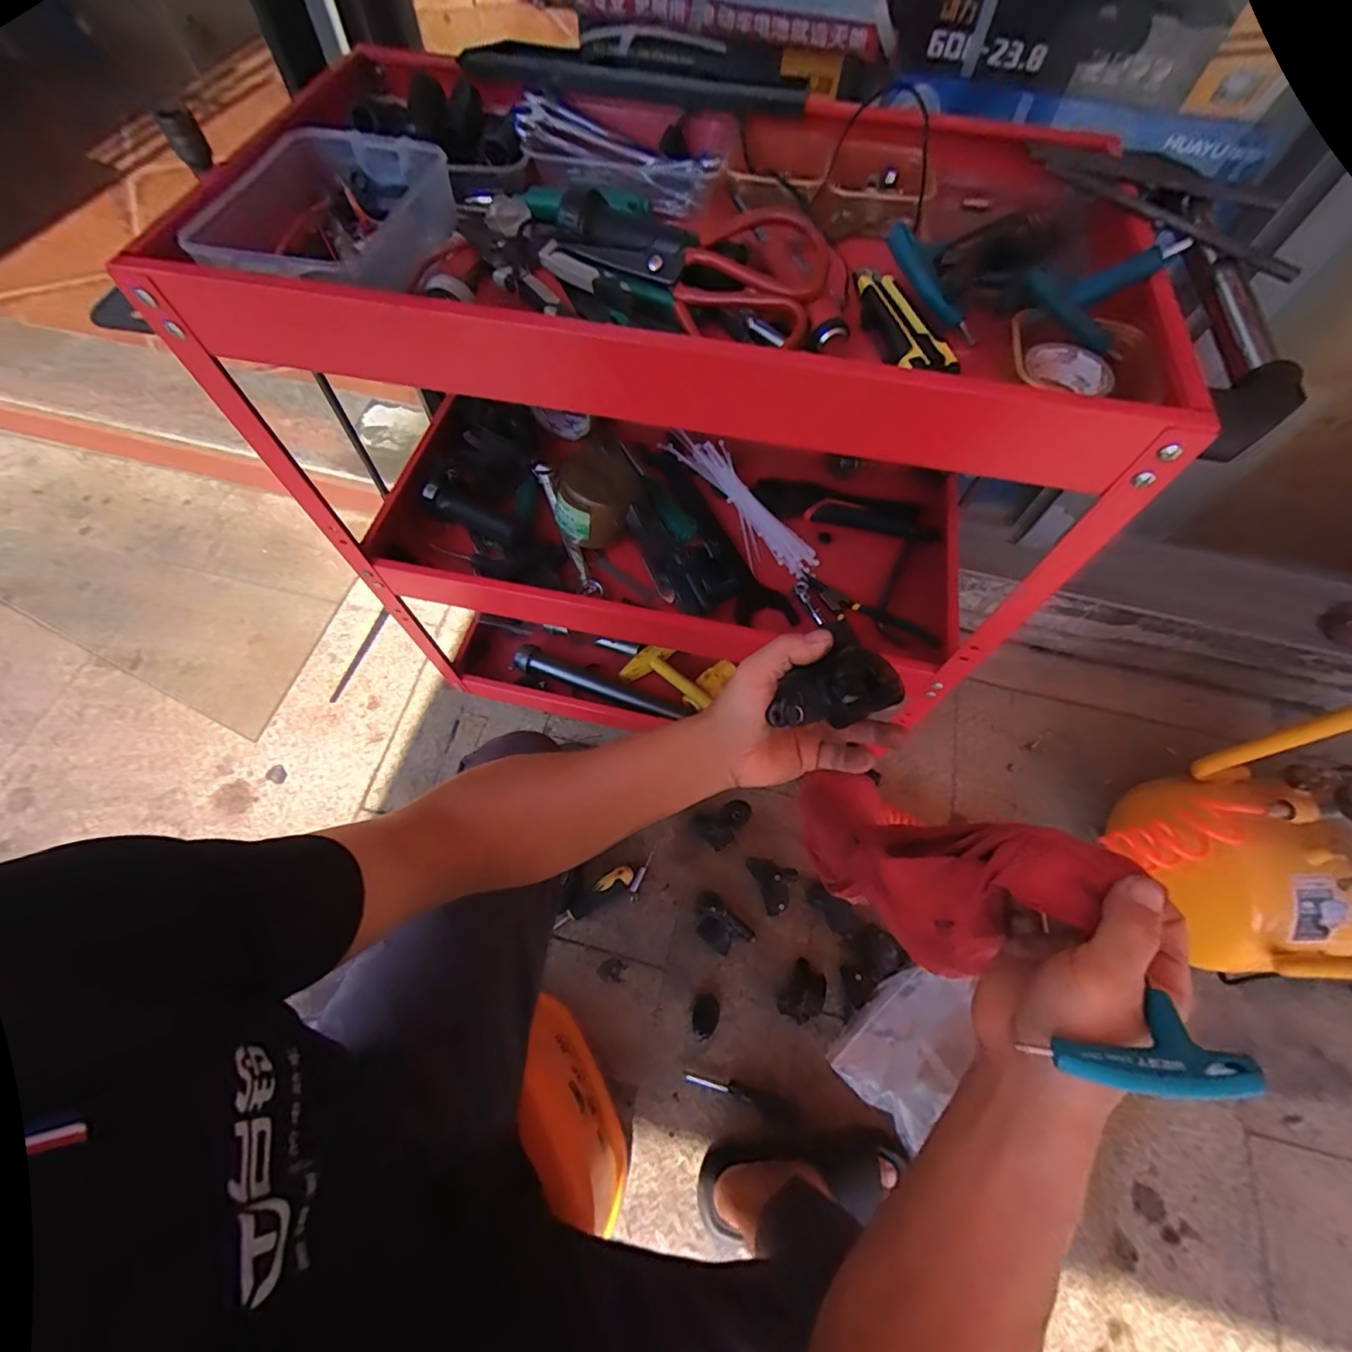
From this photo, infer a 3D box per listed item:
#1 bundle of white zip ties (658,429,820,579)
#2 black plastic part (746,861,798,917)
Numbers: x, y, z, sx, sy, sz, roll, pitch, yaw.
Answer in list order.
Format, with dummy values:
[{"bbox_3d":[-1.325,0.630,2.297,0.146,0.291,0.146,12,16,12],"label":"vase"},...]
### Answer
[{"bbox_3d":[0.079,-0.235,0.745,0.088,0.041,0.284,-25,67,-14],"label":"bundle of white zip ties"},{"bbox_3d":[0.153,0.310,0.868,0.055,0.054,0.089,-20,65,-12],"label":"black plastic part"}]

